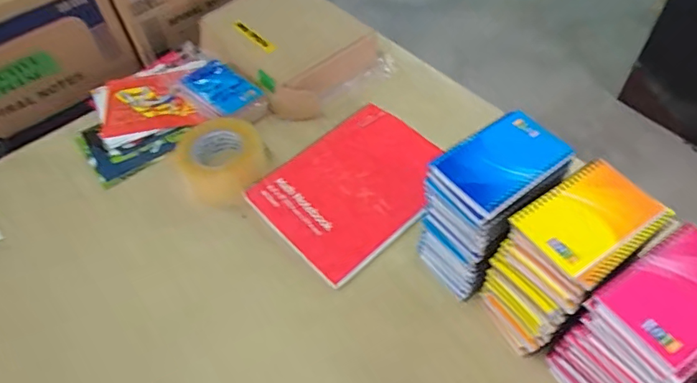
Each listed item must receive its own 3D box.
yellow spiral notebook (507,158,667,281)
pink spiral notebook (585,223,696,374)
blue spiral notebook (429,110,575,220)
[{"bbox_3d":[0.242,0.023,0.498,0.132,0.010,0.083,-30,56,-17],"label":"yellow spiral notebook"},{"bbox_3d":[0.302,0.091,0.445,0.135,0.009,0.085,-29,56,-17],"label":"pink spiral notebook"},{"bbox_3d":[0.168,-0.035,0.537,0.133,0.013,0.090,-32,57,-19],"label":"blue spiral notebook"}]

